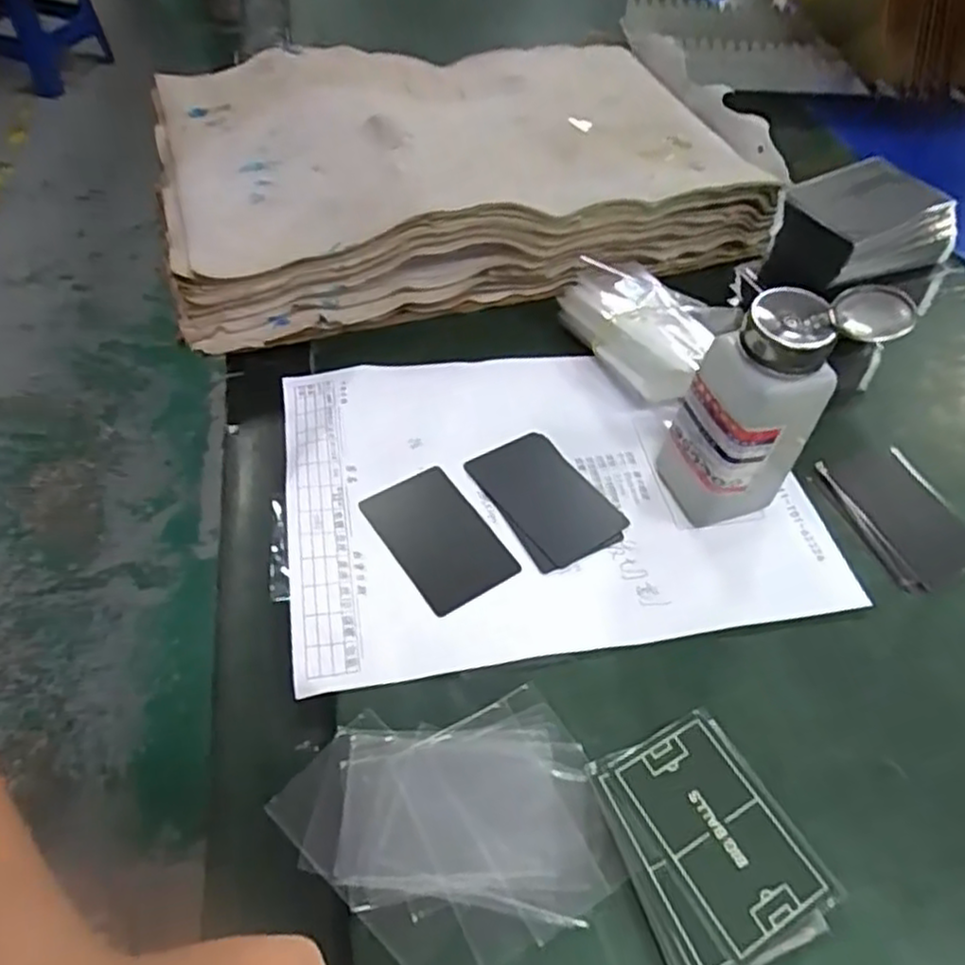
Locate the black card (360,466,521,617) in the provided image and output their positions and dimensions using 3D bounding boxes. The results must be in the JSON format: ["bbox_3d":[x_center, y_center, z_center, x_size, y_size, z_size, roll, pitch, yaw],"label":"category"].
[{"bbox_3d":[-0.024,0.030,0.396,0.053,0.004,0.083,-25,57,-23],"label":"black card"}]

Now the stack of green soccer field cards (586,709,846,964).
[{"bbox_3d":[0.095,0.149,0.304,0.075,0.009,0.090,-15,54,-16],"label":"stack of green soccer field cards"}]

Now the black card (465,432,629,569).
[{"bbox_3d":[0.038,0.008,0.438,0.056,0.004,0.090,-28,57,-23],"label":"black card"}]

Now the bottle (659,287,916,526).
[{"bbox_3d":[0.146,-0.039,0.380,0.068,0.138,0.051,-14,53,-15],"label":"bottle"}]

